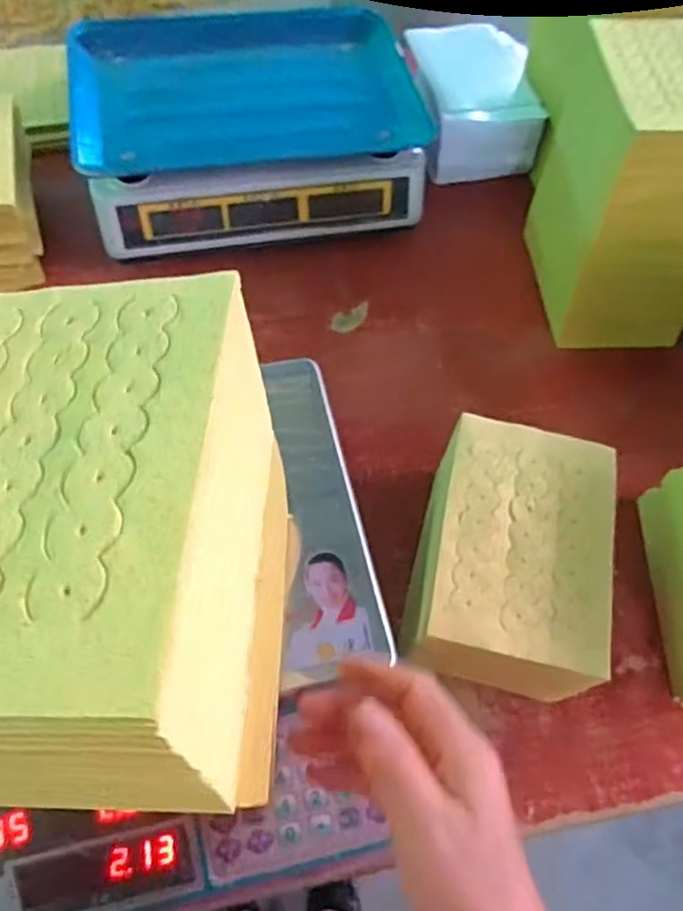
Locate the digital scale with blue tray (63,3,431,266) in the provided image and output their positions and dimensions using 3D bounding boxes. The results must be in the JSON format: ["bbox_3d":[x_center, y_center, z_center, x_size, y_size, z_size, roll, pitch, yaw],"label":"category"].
[{"bbox_3d":[-0.091,-0.340,0.664,0.336,0.106,0.263,-10,63,-8],"label":"digital scale with blue tray"}]

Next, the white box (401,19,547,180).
[{"bbox_3d":[0.151,-0.406,0.730,0.133,0.066,0.203,-4,62,-5],"label":"white box"}]

